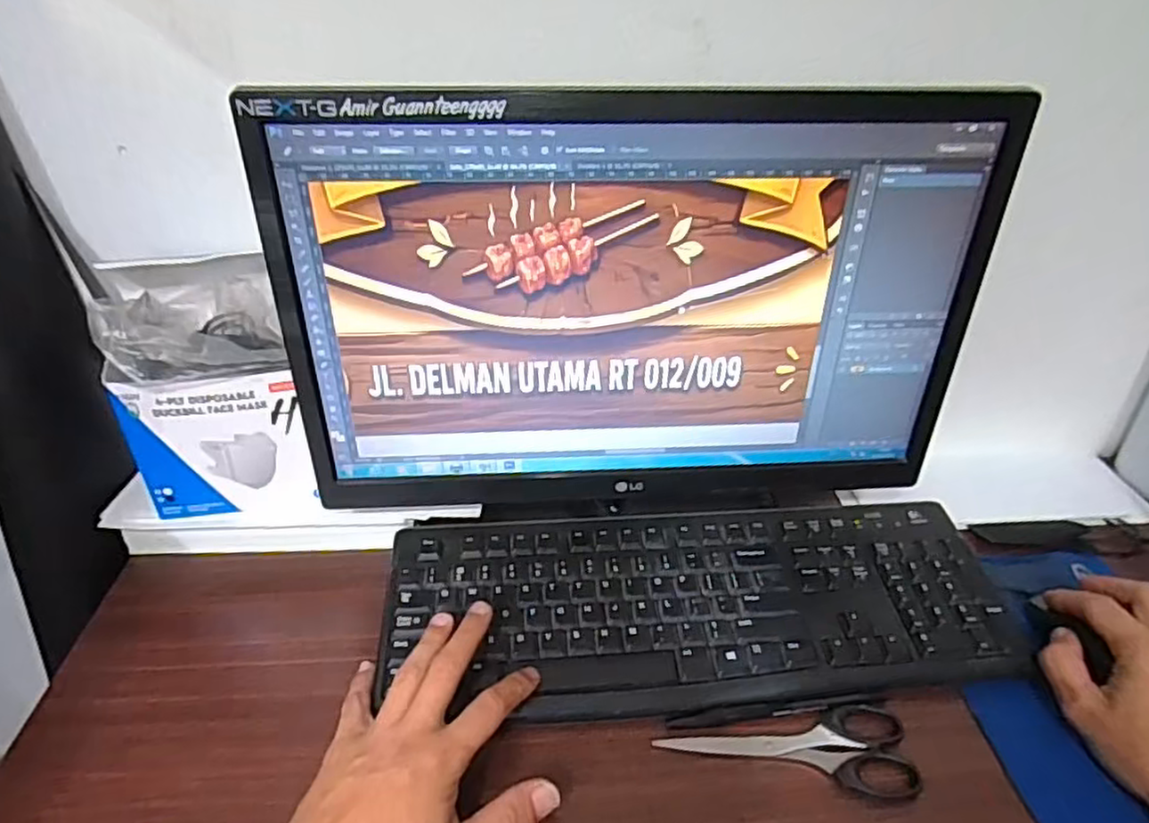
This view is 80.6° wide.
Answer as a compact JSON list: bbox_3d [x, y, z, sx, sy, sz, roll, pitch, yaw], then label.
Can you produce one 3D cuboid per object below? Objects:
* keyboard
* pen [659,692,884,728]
[{"bbox_3d":[0.088,0.134,0.487,0.433,0.016,0.157,0,39,-2],"label":"keyboard"},{"bbox_3d":[0.128,0.189,0.430,0.139,0.006,0.009,-3,40,-7],"label":"pen"}]

